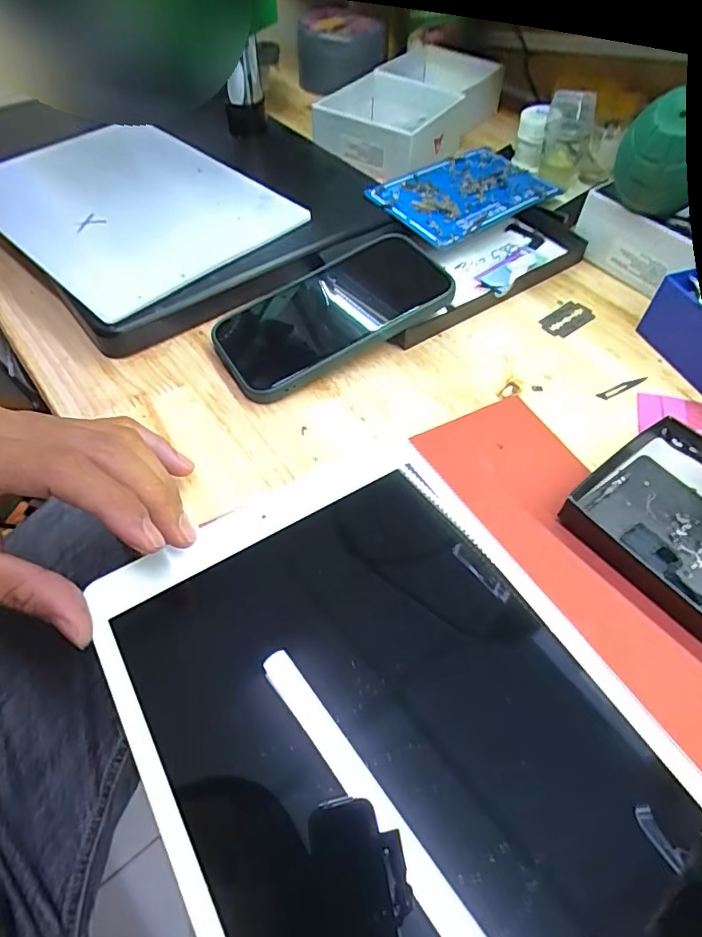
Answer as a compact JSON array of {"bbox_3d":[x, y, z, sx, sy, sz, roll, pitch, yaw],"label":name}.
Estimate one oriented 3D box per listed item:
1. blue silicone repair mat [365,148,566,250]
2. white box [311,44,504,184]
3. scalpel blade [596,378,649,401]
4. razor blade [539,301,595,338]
[{"bbox_3d":[0.090,-0.218,0.416,0.140,0.008,0.080,-31,69,-22],"label":"blue silicone repair mat"},{"bbox_3d":[0.056,-0.337,0.489,0.116,0.052,0.188,27,60,19],"label":"white box"},{"bbox_3d":[0.166,-0.050,0.319,0.035,0.004,0.005,-23,57,-13],"label":"scalpel blade"},{"bbox_3d":[0.146,-0.101,0.356,0.039,0.004,0.022,-33,68,-20],"label":"razor blade"}]

